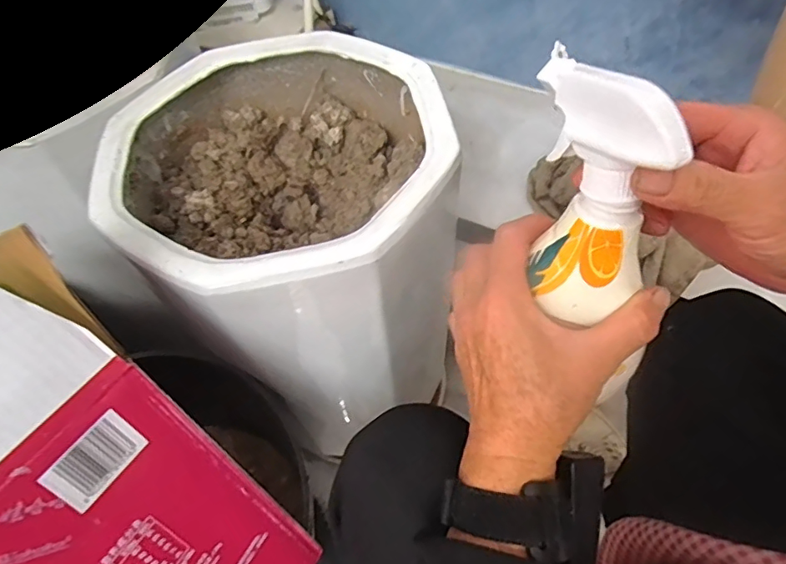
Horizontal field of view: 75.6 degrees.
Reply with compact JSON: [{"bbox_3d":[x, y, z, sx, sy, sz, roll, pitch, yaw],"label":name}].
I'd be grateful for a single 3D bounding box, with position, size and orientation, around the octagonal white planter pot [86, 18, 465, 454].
[{"bbox_3d":[-0.084,-0.034,0.539,0.299,0.313,0.285,32,64,22],"label":"octagonal white planter pot"}]

